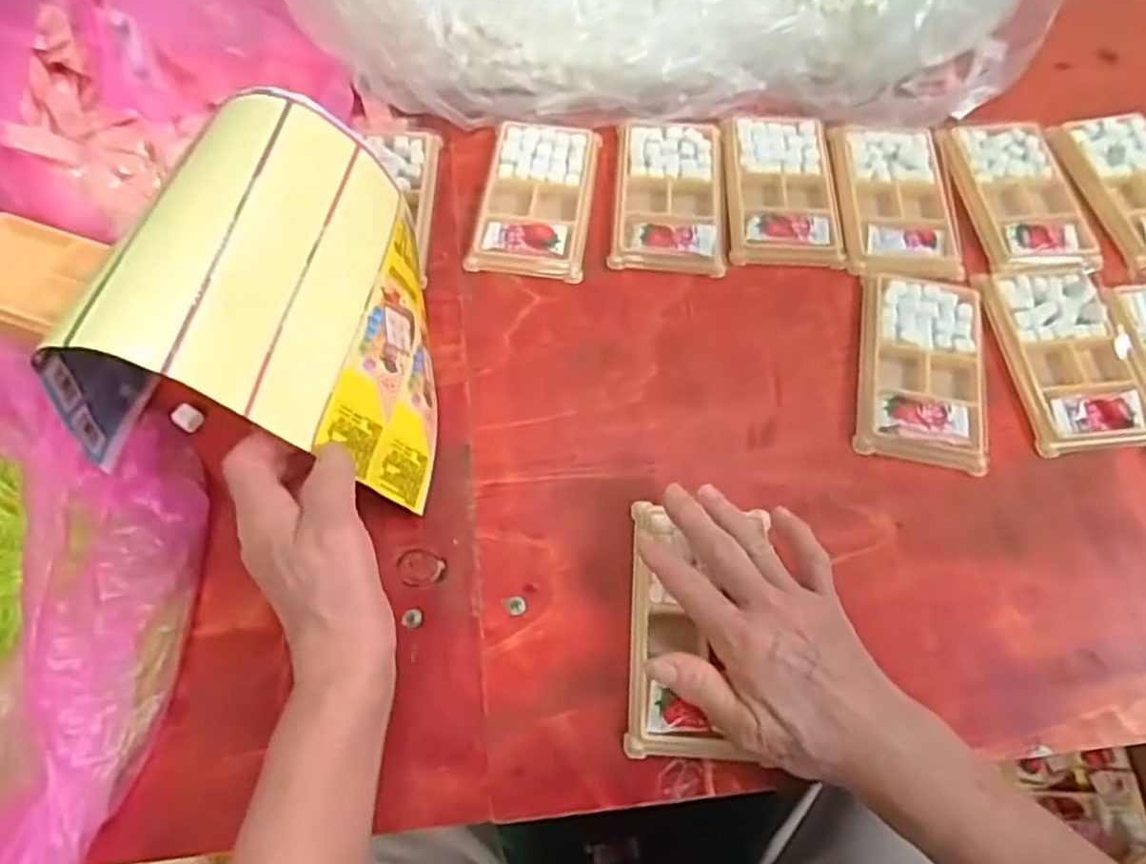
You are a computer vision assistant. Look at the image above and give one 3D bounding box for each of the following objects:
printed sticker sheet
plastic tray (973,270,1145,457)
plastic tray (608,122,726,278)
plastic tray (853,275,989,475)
[{"bbox_3d":[-0.161,-0.074,0.412,0.164,0.138,0.173,5,65,1],"label":"printed sticker sheet"},{"bbox_3d":[0.324,-0.051,0.498,0.078,0.010,0.134,-6,65,-4],"label":"plastic tray"},{"bbox_3d":[0.070,-0.173,0.552,0.078,0.013,0.133,5,65,1],"label":"plastic tray"},{"bbox_3d":[0.227,-0.043,0.494,0.077,0.012,0.135,10,65,3],"label":"plastic tray"}]

